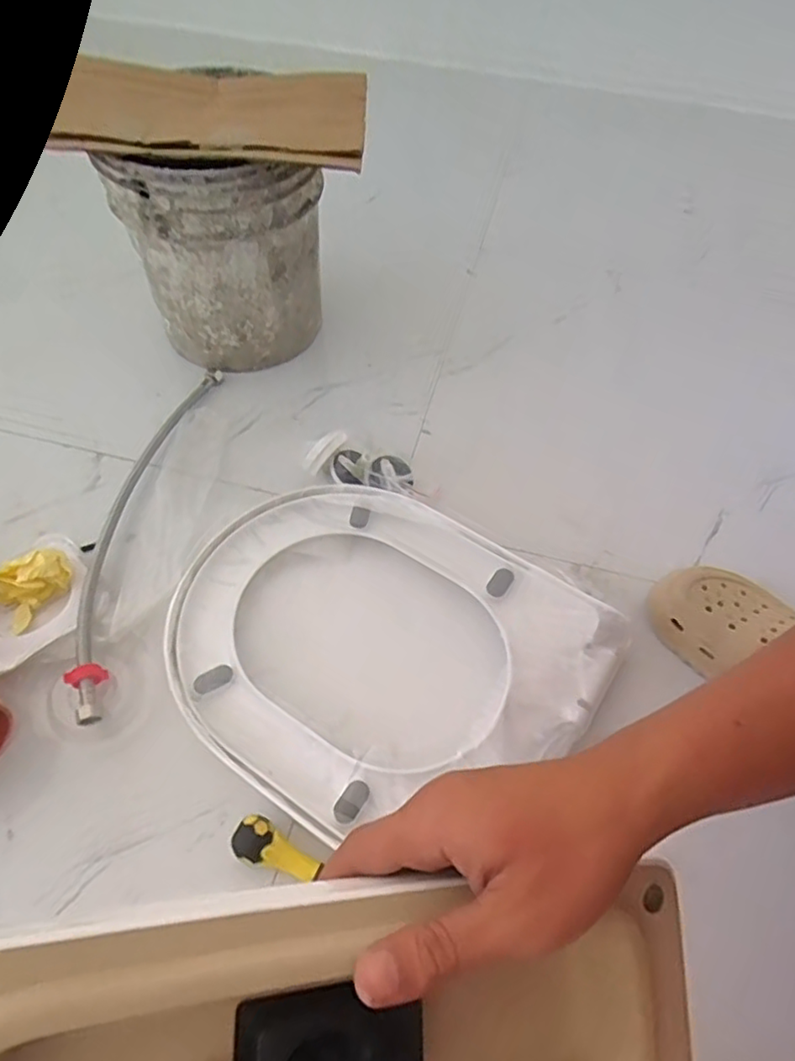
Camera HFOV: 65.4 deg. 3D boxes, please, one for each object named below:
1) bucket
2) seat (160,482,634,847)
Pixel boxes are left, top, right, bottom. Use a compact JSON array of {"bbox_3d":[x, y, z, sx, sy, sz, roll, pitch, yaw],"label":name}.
[{"bbox_3d":[-0.225,-0.386,0.805,0.229,0.284,0.229,1,56,-2],"label":"bucket"},{"bbox_3d":[-0.021,0.112,0.614,0.400,0.032,0.334,32,60,18],"label":"seat"}]

